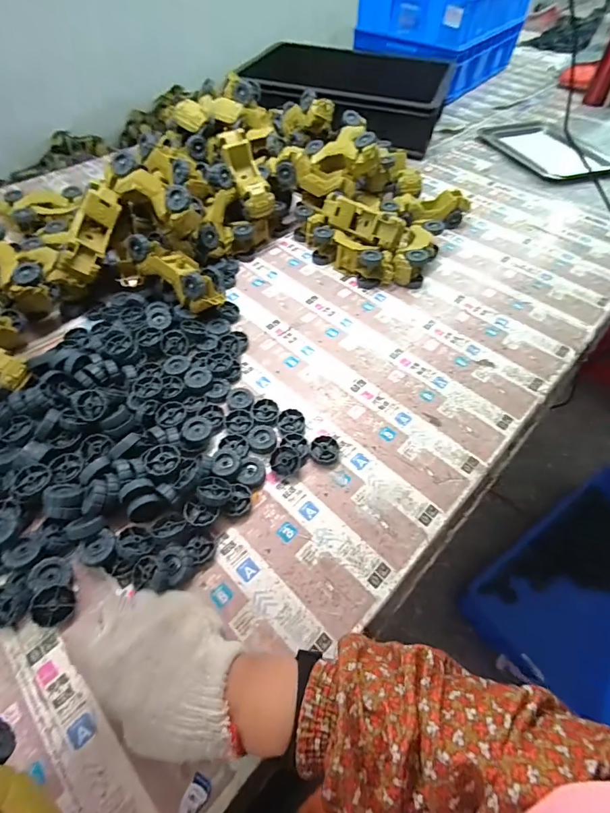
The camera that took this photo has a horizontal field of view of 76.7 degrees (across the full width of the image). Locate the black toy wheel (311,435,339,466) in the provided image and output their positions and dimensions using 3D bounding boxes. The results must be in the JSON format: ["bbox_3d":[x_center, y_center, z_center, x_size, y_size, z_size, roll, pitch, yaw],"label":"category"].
[{"bbox_3d":[0.026,0.057,0.503,0.037,0.010,0.041,8,56,4],"label":"black toy wheel"}]

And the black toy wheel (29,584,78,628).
[{"bbox_3d":[-0.249,0.198,0.383,0.038,0.009,0.037,12,70,-36],"label":"black toy wheel"}]

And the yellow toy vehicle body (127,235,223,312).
[{"bbox_3d":[-0.208,-0.221,0.626,0.169,0.059,0.059,37,61,4],"label":"yellow toy vehicle body"}]

